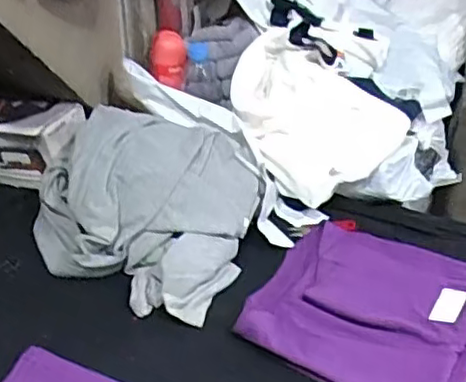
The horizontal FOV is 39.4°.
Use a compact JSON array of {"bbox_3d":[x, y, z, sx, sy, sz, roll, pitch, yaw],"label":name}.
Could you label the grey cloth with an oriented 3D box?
[{"bbox_3d":[-0.140,0.008,0.950,0.319,0.144,0.285,7,35,11],"label":"grey cloth"}]

